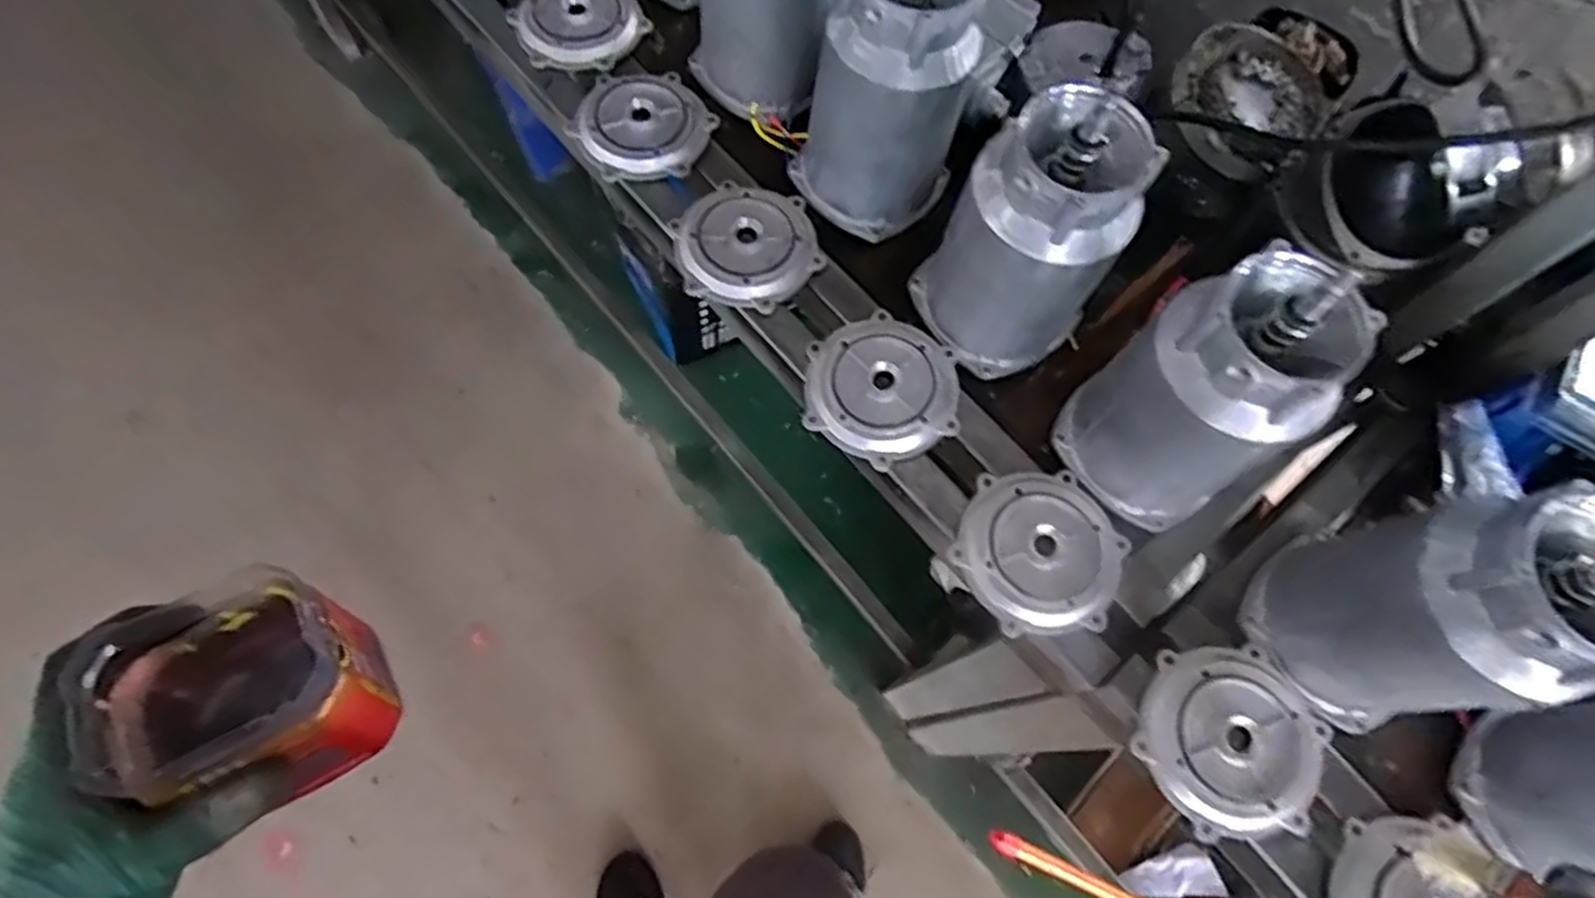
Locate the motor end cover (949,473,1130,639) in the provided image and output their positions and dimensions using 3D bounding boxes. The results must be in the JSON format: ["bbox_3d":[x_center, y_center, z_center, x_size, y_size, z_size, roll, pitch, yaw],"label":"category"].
[{"bbox_3d":[0.190,0.080,0.626,0.125,0.021,0.130,24,69,7],"label":"motor end cover"}]

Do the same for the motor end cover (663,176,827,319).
[{"bbox_3d":[-0.046,-0.184,0.716,0.124,0.020,0.130,43,72,13],"label":"motor end cover"}]

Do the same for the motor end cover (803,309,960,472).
[{"bbox_3d":[0.070,-0.052,0.668,0.120,0.028,0.131,4,68,-2],"label":"motor end cover"}]

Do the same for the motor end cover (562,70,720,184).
[{"bbox_3d":[-0.147,-0.312,0.762,0.125,0.024,0.126,12,68,2],"label":"motor end cover"}]

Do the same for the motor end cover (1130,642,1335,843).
[{"bbox_3d":[0.313,0.210,0.576,0.130,0.029,0.123,-3,68,-4],"label":"motor end cover"}]

